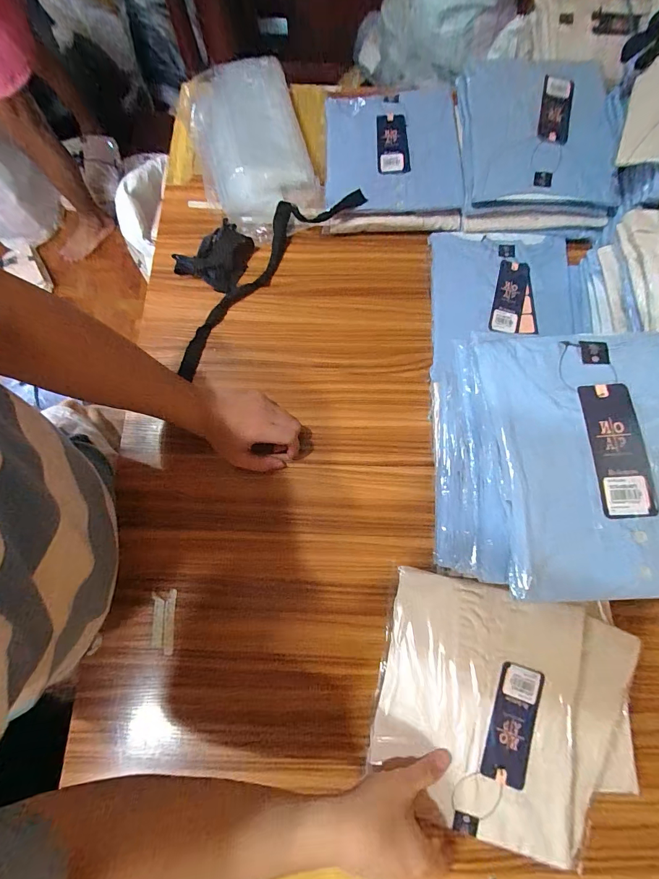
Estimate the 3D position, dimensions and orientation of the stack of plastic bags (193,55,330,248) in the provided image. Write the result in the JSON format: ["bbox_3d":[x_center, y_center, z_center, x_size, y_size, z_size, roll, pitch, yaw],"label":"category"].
[{"bbox_3d":[-0.131,-0.491,0.592,0.202,0.067,0.324,-16,78,-3],"label":"stack of plastic bags"}]

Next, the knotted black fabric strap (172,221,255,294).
[{"bbox_3d":[-0.176,-0.288,0.570,0.104,0.017,0.099,26,79,6],"label":"knotted black fabric strap"}]

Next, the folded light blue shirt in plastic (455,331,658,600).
[{"bbox_3d":[0.262,0.015,0.337,0.226,0.033,0.242,-1,77,0],"label":"folded light blue shirt in plastic"}]

